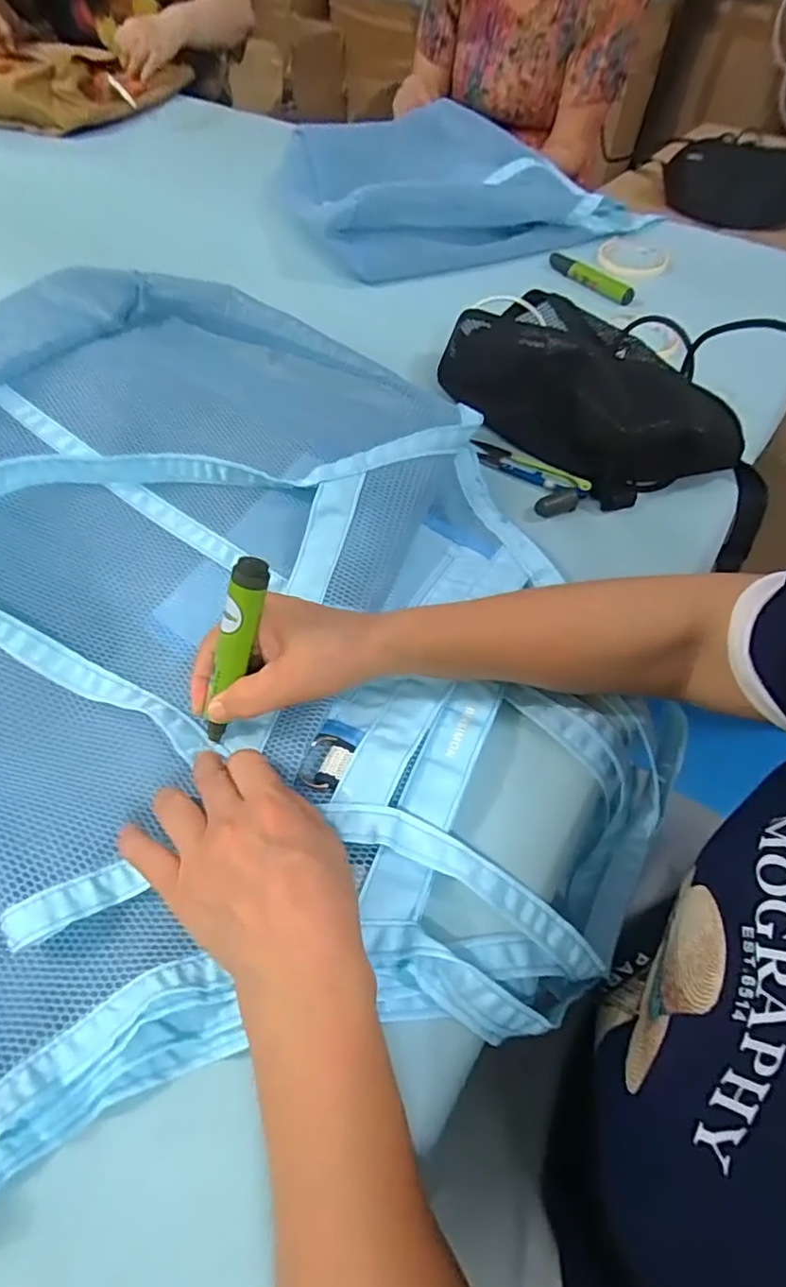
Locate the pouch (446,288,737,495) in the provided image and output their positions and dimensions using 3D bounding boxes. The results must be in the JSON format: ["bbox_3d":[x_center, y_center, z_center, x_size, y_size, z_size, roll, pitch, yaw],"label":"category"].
[{"bbox_3d":[0.167,-0.225,0.538,0.272,0.066,0.144,38,62,22],"label":"pouch"}]

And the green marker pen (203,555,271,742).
[{"bbox_3d":[-0.086,0.006,0.320,0.017,0.109,0.013,26,25,15],"label":"green marker pen"}]

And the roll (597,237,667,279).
[{"bbox_3d":[0.308,-0.494,0.762,0.086,0.012,0.095,11,56,5],"label":"roll"}]

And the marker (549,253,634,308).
[{"bbox_3d":[0.239,-0.450,0.726,0.026,0.021,0.131,-34,63,-23],"label":"marker"}]

